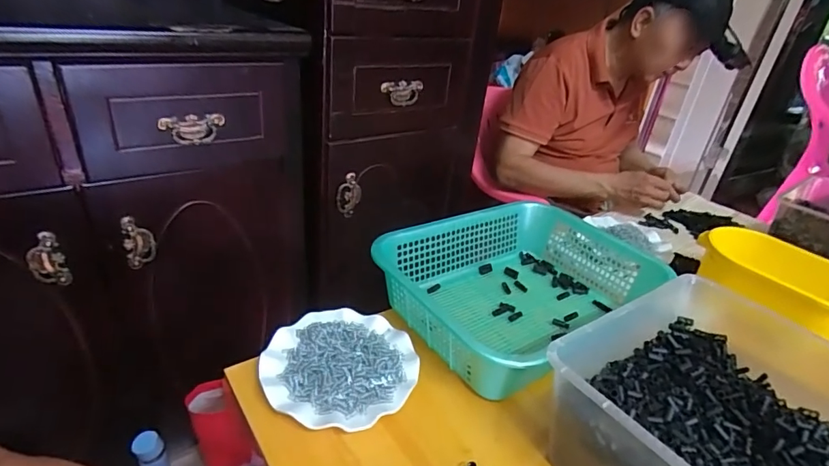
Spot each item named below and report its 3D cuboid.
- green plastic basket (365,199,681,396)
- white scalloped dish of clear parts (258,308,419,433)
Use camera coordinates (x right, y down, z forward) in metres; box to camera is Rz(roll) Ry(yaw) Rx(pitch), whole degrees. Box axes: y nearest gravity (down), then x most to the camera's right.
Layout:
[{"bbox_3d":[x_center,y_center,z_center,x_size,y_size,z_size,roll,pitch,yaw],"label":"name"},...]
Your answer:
[{"bbox_3d":[0.162,0.072,0.703,0.397,0.095,0.278,-16,37,-35],"label":"green plastic basket"},{"bbox_3d":[-0.090,0.160,0.558,0.178,0.031,0.178,5,29,-3],"label":"white scalloped dish of clear parts"}]

